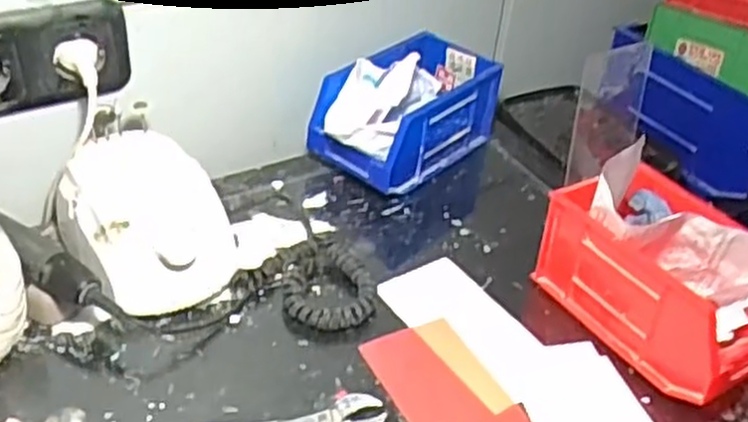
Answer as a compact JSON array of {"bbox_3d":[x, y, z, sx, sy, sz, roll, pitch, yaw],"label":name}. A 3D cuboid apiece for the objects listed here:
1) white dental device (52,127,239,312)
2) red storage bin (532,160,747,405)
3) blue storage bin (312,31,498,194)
[{"bbox_3d":[-0.169,0.011,0.604,0.108,0.076,0.137,-17,44,-27],"label":"white dental device"},{"bbox_3d":[0.218,0.053,0.599,0.096,0.096,0.172,-19,45,-29],"label":"red storage bin"},{"bbox_3d":[0.026,-0.090,0.762,0.102,0.091,0.183,33,45,29],"label":"blue storage bin"}]

